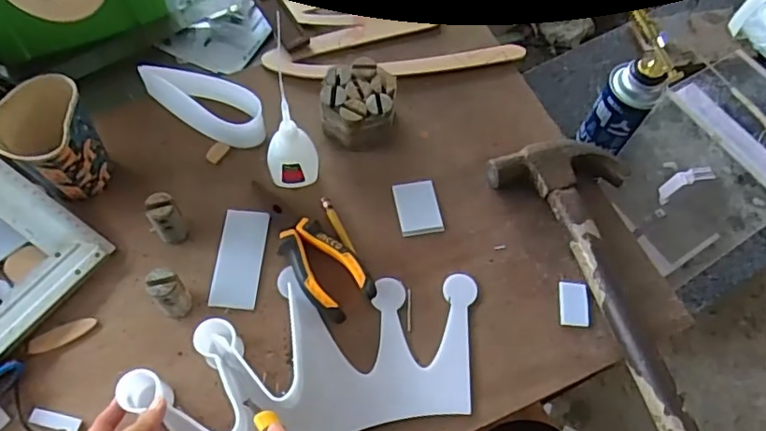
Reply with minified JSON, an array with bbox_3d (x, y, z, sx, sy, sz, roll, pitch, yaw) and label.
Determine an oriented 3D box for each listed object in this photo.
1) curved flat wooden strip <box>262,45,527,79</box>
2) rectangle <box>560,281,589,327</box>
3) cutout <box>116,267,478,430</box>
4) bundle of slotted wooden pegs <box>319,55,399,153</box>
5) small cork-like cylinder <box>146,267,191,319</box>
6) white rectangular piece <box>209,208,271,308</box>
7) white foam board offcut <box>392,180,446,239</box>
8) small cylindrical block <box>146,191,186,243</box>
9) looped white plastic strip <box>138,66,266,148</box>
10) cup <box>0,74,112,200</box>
[{"bbox_3d":[0.014,-0.164,0.624,0.280,0.013,0.044,-2,53,-2],"label":"curved flat wooden strip"},{"bbox_3d":[0.168,0.077,0.510,0.024,0.004,0.039,5,62,1],"label":"rectangle"},{"bbox_3d":[-0.053,0.117,0.463,0.280,0.043,0.150,-11,63,-14],"label":"cutout"},{"bbox_3d":[-0.024,-0.107,0.571,0.067,0.054,0.071,10,62,4],"label":"bundle of slotted wooden pegs"},{"bbox_3d":[-0.174,0.064,0.474,0.024,0.055,0.023,1,62,-1],"label":"small cork-like cylinder"},{"bbox_3d":[-0.128,0.038,0.520,0.039,0.005,0.091,4,62,1],"label":"white rectangular piece"},{"bbox_3d":[0.033,-0.007,0.551,0.039,0.007,0.052,-9,63,-6],"label":"white foam board offcut"},{"bbox_3d":[-0.188,0.003,0.505,0.026,0.054,0.023,-31,67,-16],"label":"small cylindrical block"},{"bbox_3d":[-0.180,-0.109,0.572,0.132,0.047,0.042,19,63,8],"label":"looped white plastic strip"},{"bbox_3d":[-0.278,-0.062,0.514,0.069,0.095,0.073,1,62,-1],"label":"cup"}]

